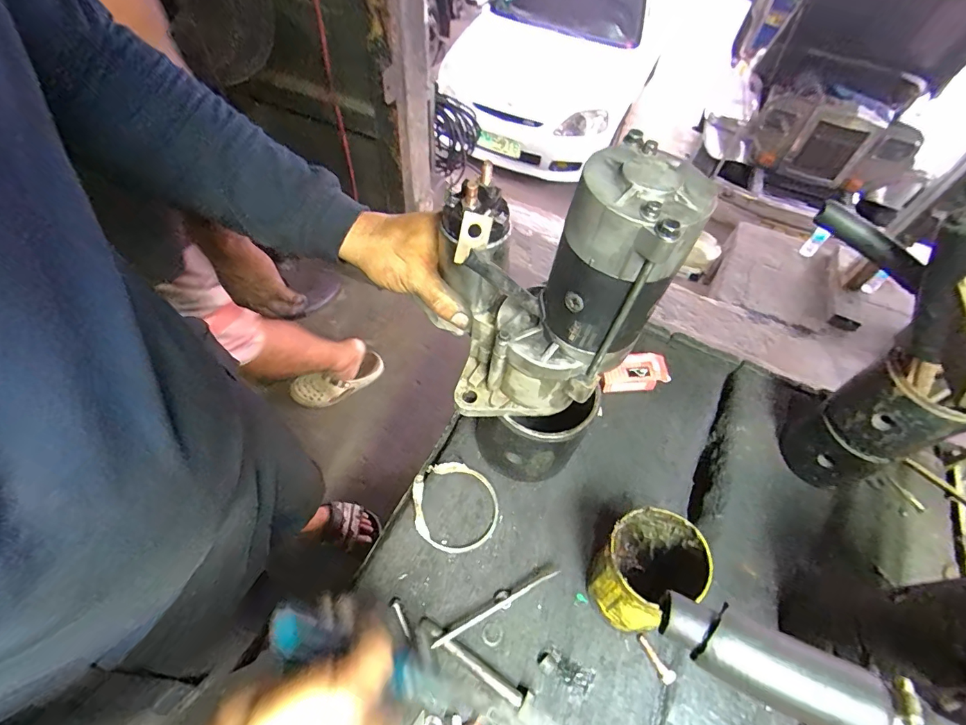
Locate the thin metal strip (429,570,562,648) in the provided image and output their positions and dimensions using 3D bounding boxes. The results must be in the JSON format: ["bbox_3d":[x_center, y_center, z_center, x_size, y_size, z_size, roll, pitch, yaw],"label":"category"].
[{"bbox_3d":[0.013,0.227,0.413,0.130,0.015,0.006,-21,56,-20],"label":"thin metal strip"}]

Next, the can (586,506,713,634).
[{"bbox_3d":[0.132,0.180,0.388,0.067,0.115,0.073,2,56,-4],"label":"can"}]

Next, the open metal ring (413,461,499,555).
[{"bbox_3d":[-0.029,0.145,0.458,0.091,0.023,0.085,2,56,-4],"label":"open metal ring"}]

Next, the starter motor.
[{"bbox_3d":[0.043,-0.048,0.330,0.149,0.211,0.081,7,52,2],"label":"starter motor"}]

